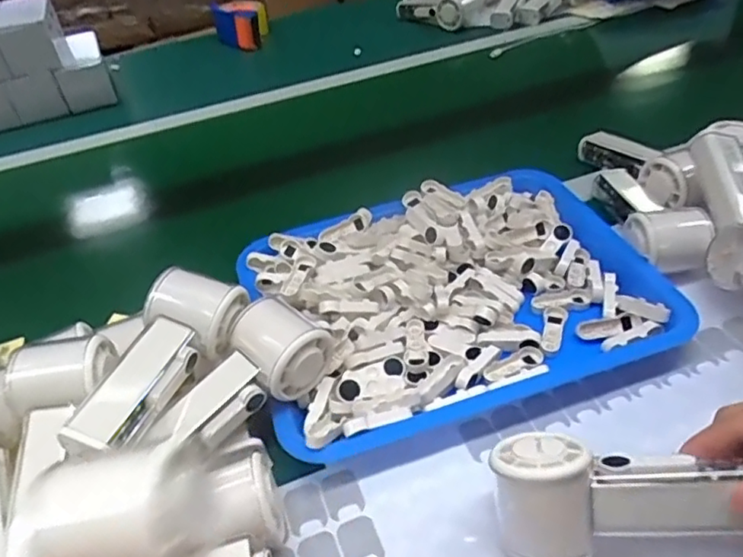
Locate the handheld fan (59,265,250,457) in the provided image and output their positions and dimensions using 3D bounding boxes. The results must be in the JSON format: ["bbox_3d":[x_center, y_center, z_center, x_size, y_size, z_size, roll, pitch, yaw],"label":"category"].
[{"bbox_3d":[-0.148,0.058,0.416,0.064,0.058,0.151,16,46,25],"label":"handheld fan"}]

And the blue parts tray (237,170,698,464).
[{"bbox_3d":[0.067,0.009,0.522,0.332,0.049,0.257,-15,41,-8],"label":"blue parts tray"}]

